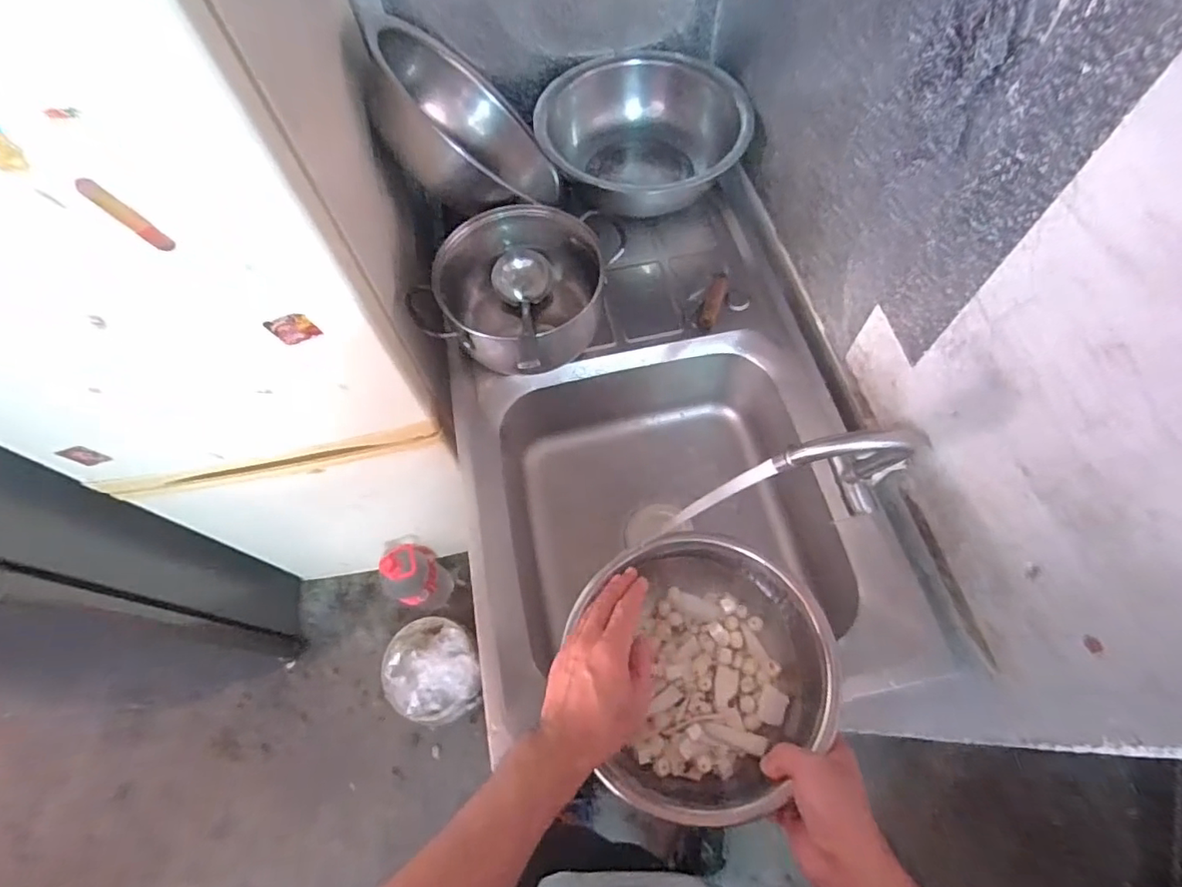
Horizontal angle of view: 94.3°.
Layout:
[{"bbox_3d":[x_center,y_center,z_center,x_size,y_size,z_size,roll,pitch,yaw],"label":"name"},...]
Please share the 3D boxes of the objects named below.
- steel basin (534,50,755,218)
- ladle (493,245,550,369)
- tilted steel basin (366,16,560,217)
[{"bbox_3d":[0.079,-0.510,0.912,0.327,0.122,0.306,-1,64,2],"label":"steel basin"},{"bbox_3d":[-0.092,-0.189,0.749,0.080,0.070,0.200,-10,43,-2],"label":"ladle"},{"bbox_3d":[-0.189,-0.480,0.820,0.316,0.118,0.313,22,56,-37],"label":"tilted steel basin"}]

